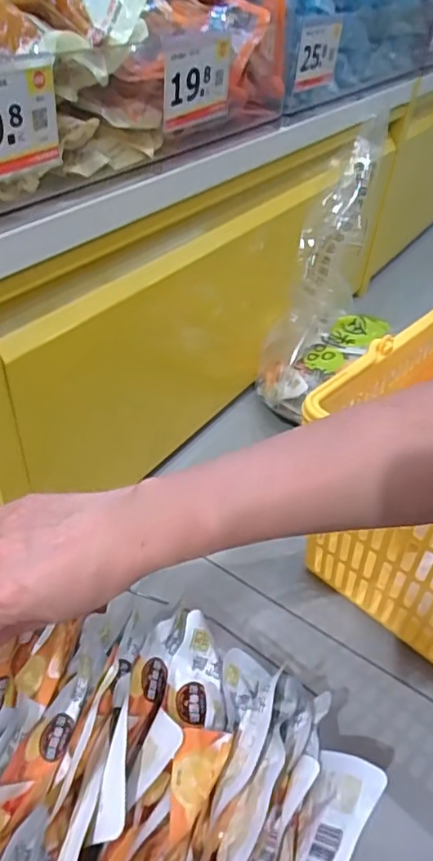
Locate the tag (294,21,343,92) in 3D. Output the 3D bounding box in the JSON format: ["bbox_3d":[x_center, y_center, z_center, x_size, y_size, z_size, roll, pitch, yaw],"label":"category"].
[{"bbox_3d":[0.118,-0.422,0.652,0.009,0.066,0.098,26,44,17],"label":"tag"}]

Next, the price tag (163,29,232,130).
[{"bbox_3d":[-0.013,-0.303,0.501,0.010,0.068,0.097,21,42,23],"label":"price tag"}]

